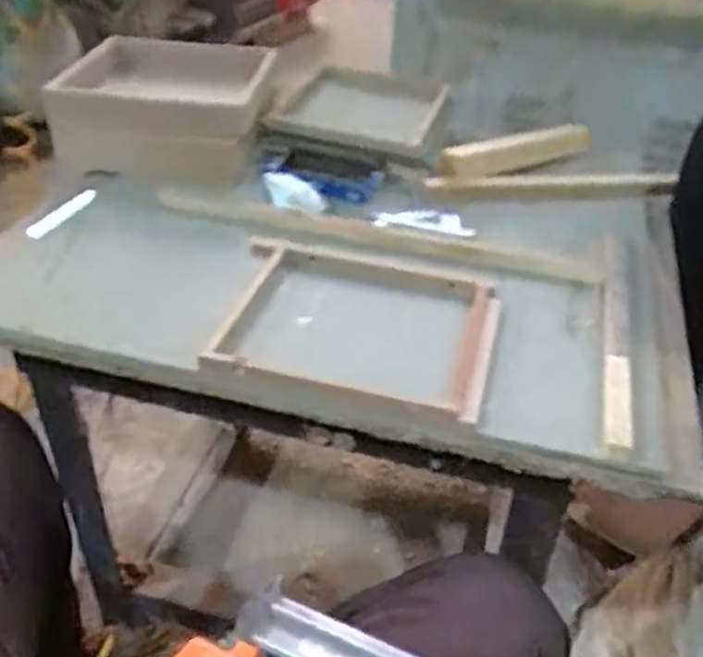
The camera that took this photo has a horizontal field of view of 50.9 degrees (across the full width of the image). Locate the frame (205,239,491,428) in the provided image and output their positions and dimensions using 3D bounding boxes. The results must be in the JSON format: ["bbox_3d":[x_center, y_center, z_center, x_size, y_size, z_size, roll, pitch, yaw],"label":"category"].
[{"bbox_3d":[0.002,-0.007,0.641,0.234,0.018,0.201,10,37,10],"label":"frame"}]

